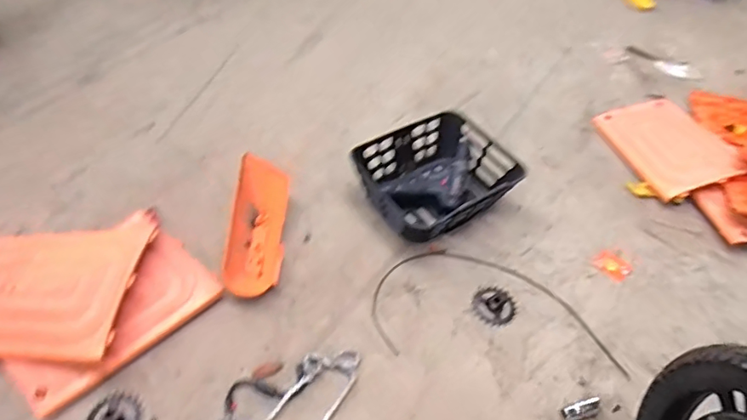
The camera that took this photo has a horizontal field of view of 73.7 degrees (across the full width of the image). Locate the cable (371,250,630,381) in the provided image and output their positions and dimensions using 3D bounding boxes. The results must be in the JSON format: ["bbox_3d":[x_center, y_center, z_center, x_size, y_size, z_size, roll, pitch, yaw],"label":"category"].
[{"bbox_3d":[0.232,0.189,0.974,0.466,0.008,0.239,5,50,-1],"label":"cable"}]

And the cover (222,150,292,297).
[{"bbox_3d":[-0.239,0.030,1.020,0.117,0.059,0.320,3,50,-3],"label":"cover"}]

